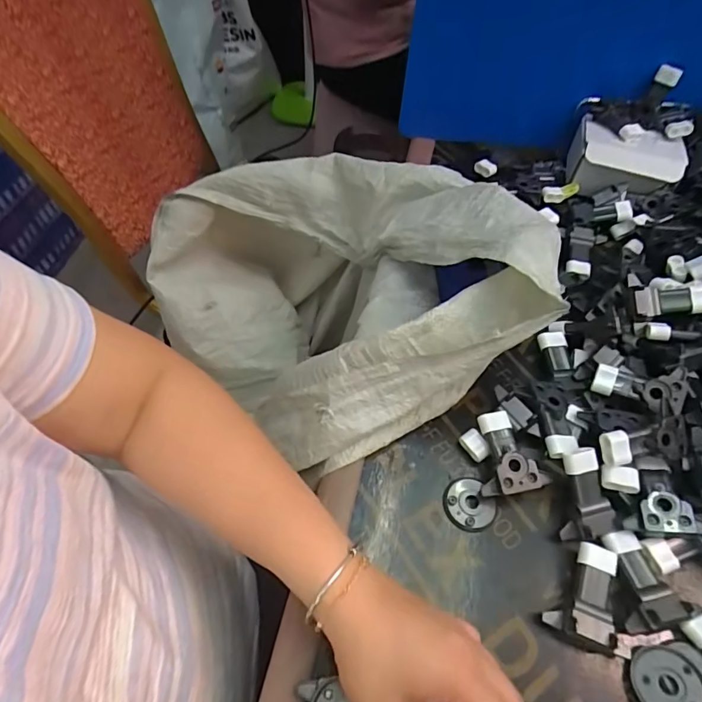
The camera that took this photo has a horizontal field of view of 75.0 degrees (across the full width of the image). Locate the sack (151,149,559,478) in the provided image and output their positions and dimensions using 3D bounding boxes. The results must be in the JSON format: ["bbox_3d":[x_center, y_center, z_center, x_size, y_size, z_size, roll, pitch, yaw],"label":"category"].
[{"bbox_3d":[-0.033,-0.070,0.549,0.304,0.320,0.453,-34,63,-20],"label":"sack"}]

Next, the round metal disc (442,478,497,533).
[{"bbox_3d":[0.095,0.123,0.367,0.042,0.004,0.041,0,57,0],"label":"round metal disc"}]

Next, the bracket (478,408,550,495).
[{"bbox_3d":[0.131,0.085,0.373,0.051,0.023,0.065,2,57,2],"label":"bracket"}]

